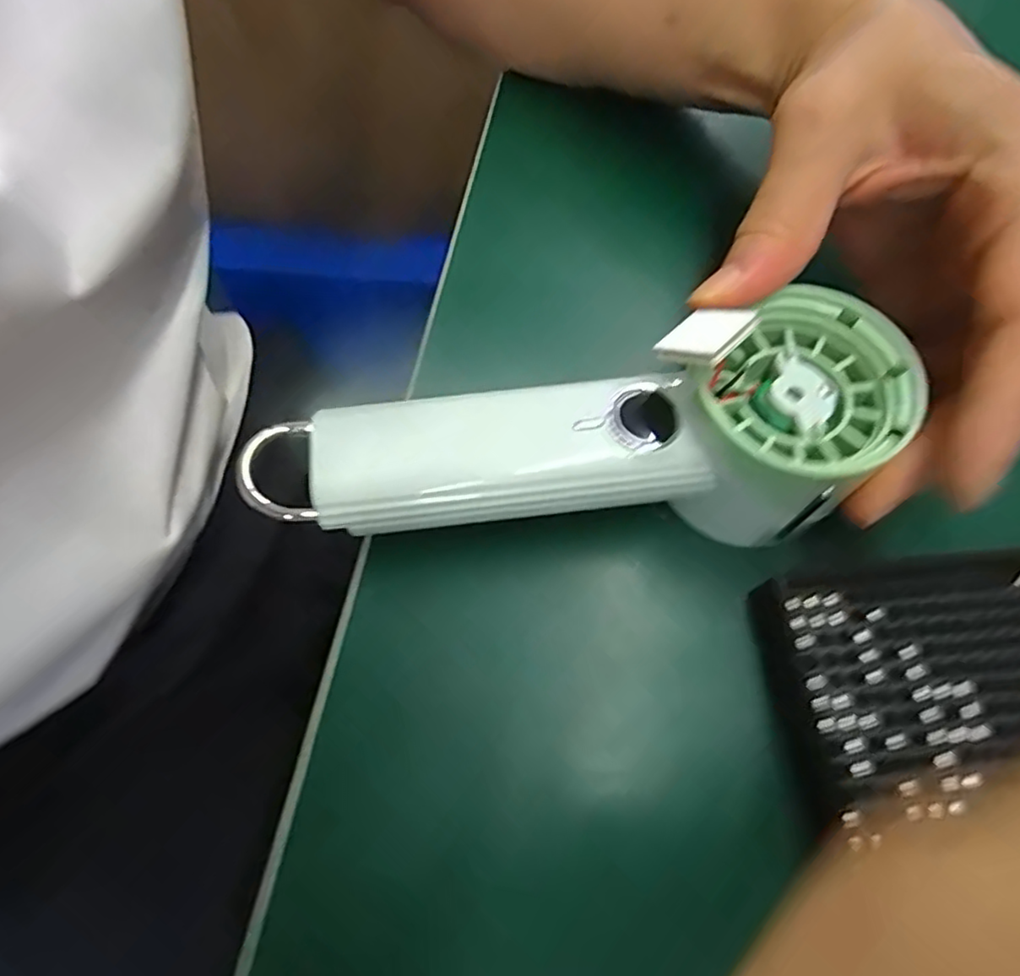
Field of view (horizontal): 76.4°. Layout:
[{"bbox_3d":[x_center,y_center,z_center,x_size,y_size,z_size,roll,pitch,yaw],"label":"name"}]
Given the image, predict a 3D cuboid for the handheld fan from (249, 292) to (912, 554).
[{"bbox_3d":[0.020,-0.012,0.198,0.185,0.061,0.057,-8,66,0],"label":"handheld fan"}]

